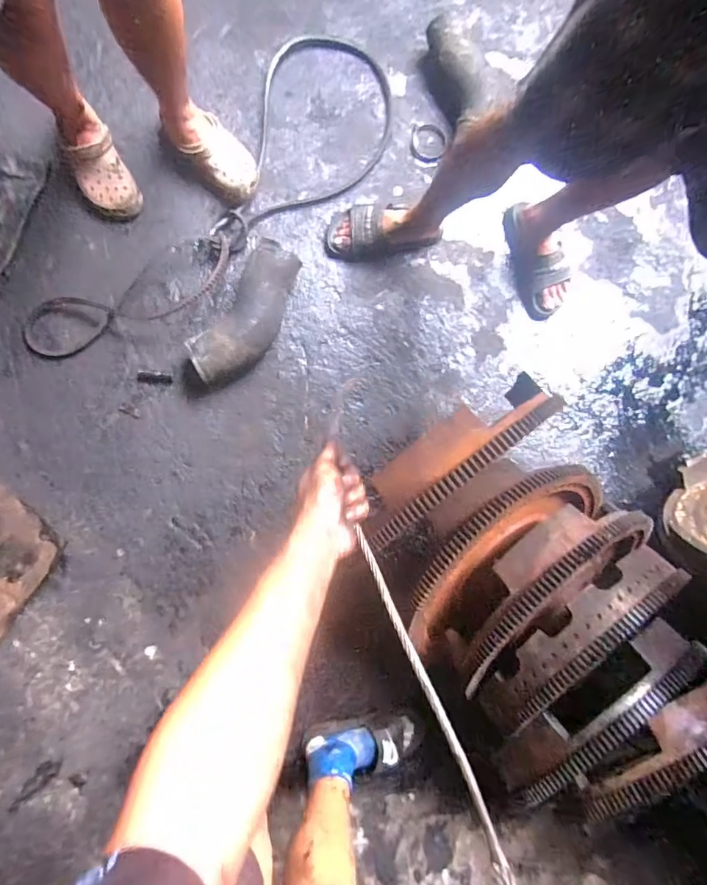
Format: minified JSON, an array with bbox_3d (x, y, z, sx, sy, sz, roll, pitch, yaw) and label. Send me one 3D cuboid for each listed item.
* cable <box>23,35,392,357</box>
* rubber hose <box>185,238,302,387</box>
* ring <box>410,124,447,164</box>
[{"bbox_3d":[-0.292,-0.558,1.145,0.355,0.043,1.031,41,85,-3],"label":"cable"},{"bbox_3d":[-0.252,-0.299,1.102,0.147,0.102,0.367,27,86,-4],"label":"rubber hose"},{"bbox_3d":[0.192,-0.764,1.198,0.092,0.008,0.110,3,85,11],"label":"ring"}]

